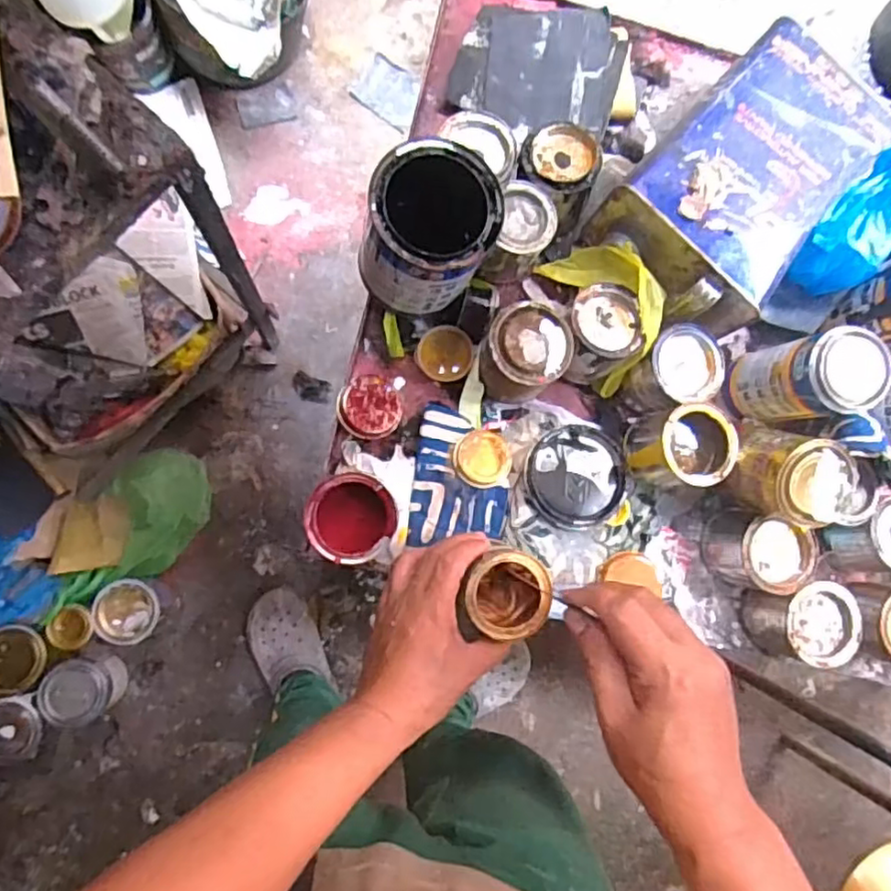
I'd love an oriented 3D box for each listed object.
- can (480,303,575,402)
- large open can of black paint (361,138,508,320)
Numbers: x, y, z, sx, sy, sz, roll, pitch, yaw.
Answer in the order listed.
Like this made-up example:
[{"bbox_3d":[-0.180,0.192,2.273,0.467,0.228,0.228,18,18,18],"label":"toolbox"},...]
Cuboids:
[{"bbox_3d":[0.070,-0.081,0.604,0.074,0.074,0.082,13,85,-4],"label":"can"},{"bbox_3d":[-0.014,-0.181,0.566,0.101,0.125,0.107,0,86,-5],"label":"large open can of black paint"}]

